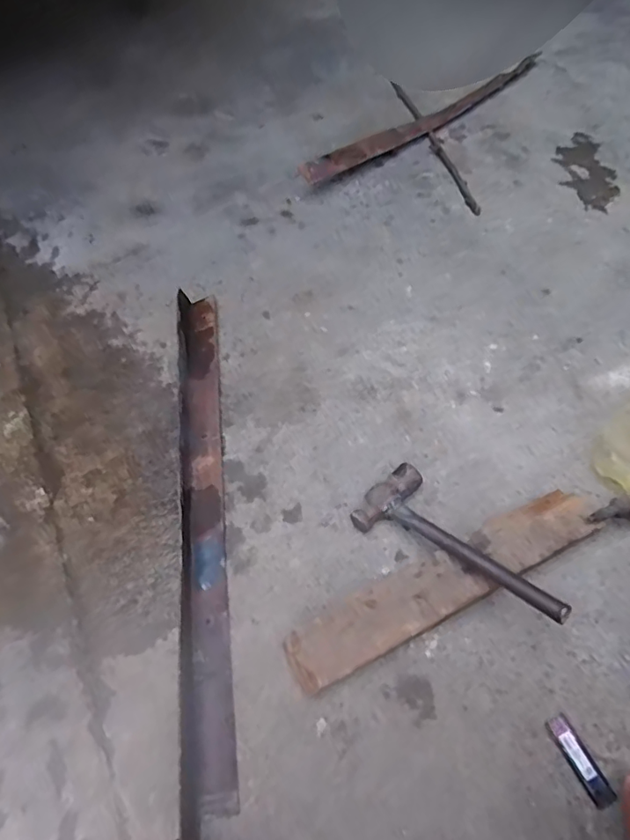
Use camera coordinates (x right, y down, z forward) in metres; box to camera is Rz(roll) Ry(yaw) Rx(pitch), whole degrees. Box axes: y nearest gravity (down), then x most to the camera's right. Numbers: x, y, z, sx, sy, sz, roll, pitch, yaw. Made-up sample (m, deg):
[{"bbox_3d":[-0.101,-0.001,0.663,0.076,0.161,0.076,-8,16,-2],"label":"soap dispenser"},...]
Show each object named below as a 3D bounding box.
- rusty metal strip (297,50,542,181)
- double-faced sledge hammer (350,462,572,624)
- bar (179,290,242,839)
[{"bbox_3d":[0.269,-0.676,1.187,0.742,0.062,0.050,-38,63,-19],"label":"rusty metal strip"},{"bbox_3d":[0.165,0.152,0.637,0.102,0.037,0.262,-38,44,-19],"label":"double-faced sledge hammer"},{"bbox_3d":[-0.151,0.098,0.728,0.055,0.044,0.715,-8,58,-1],"label":"bar"}]

